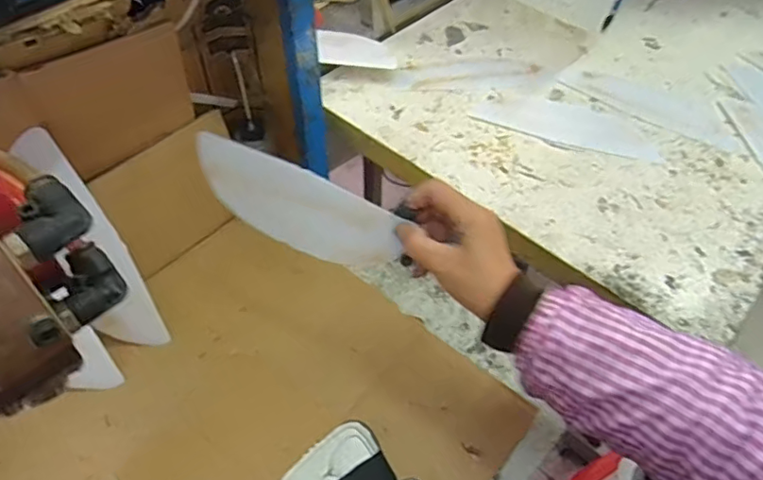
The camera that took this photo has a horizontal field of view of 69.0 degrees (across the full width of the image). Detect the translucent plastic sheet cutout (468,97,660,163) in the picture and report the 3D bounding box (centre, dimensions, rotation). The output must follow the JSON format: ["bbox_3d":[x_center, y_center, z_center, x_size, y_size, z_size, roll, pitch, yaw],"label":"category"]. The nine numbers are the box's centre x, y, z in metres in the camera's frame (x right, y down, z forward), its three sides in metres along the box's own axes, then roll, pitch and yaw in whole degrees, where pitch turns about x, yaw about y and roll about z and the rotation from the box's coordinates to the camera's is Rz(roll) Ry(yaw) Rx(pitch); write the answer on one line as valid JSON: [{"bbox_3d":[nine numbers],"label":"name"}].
[{"bbox_3d":[0.222,-0.142,0.663,0.210,0.005,0.086,21,54,15],"label":"translucent plastic sheet cutout"}]

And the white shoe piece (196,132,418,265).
[{"bbox_3d":[-0.079,-0.030,0.489,0.195,0.072,0.007,25,26,10],"label":"white shoe piece"}]

